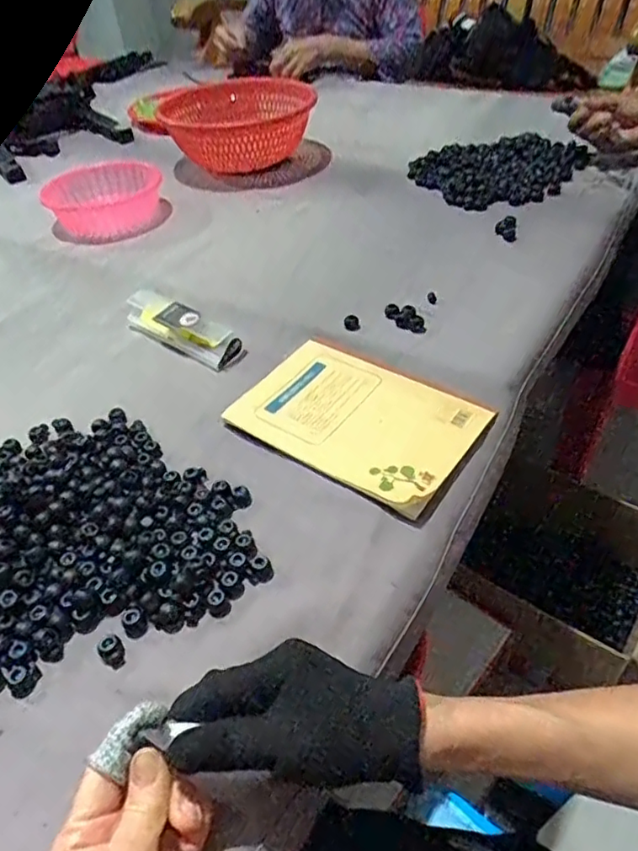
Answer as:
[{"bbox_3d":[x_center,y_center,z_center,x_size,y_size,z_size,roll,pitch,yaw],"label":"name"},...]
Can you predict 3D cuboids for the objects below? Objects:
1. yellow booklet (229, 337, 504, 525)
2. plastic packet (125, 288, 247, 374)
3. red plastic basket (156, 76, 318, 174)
[{"bbox_3d":[0.034,-0.013,0.531,0.206,0.012,0.143,25,51,29],"label":"yellow booklet"},{"bbox_3d":[-0.147,-0.107,0.646,0.159,0.028,0.042,25,51,29],"label":"plastic packet"},{"bbox_3d":[-0.128,-0.509,1.019,0.219,0.101,0.251,2,43,8],"label":"red plastic basket"}]

